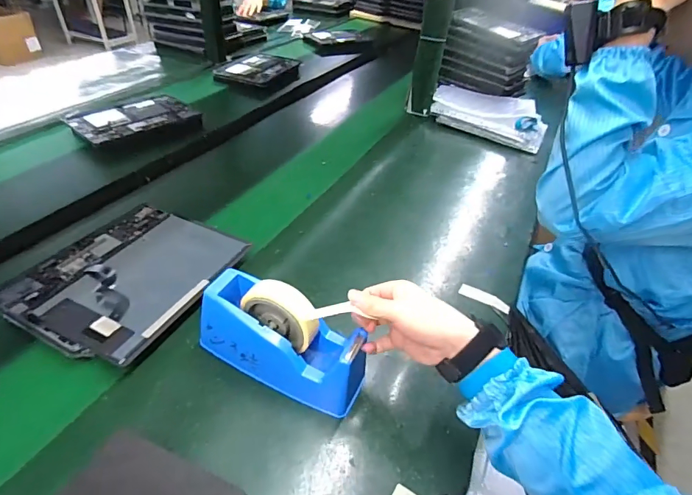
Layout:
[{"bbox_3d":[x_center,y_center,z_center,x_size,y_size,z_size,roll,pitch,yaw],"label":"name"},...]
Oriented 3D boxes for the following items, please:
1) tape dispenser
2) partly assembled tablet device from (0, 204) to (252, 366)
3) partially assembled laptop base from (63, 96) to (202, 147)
[{"bbox_3d":[-0.072,0.106,0.478,0.188,0.108,0.074,18,42,13],"label":"tape dispenser"},{"bbox_3d":[-0.300,0.031,0.568,0.228,0.017,0.251,17,43,17],"label":"partly assembled tablet device"},{"bbox_3d":[-0.481,-0.292,0.940,0.245,0.029,0.156,-28,51,-33],"label":"partially assembled laptop base"}]

